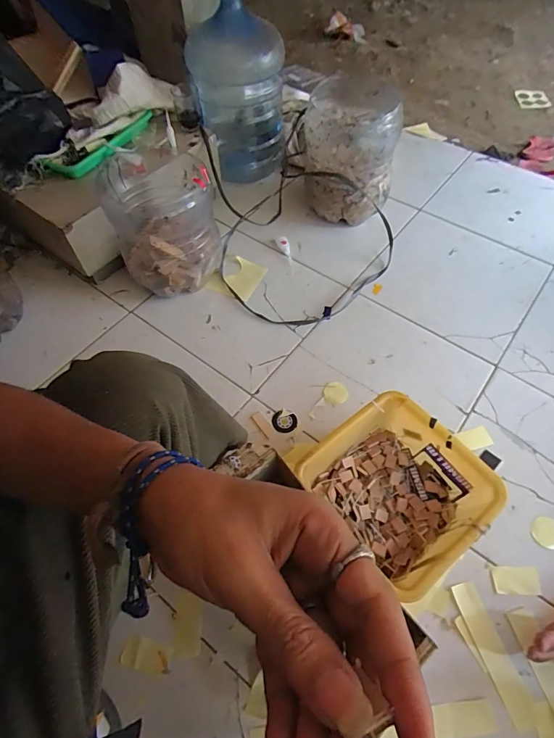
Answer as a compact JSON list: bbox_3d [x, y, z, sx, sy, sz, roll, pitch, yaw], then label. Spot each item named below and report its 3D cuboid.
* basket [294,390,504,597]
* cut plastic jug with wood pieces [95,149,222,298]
[{"bbox_3d":[0.214,0.219,0.748,0.265,0.111,0.273,-35,65,-19],"label":"basket"},{"bbox_3d":[-0.277,-0.357,1.050,0.241,0.289,0.263,-15,60,-8],"label":"cut plastic jug with wood pieces"}]

